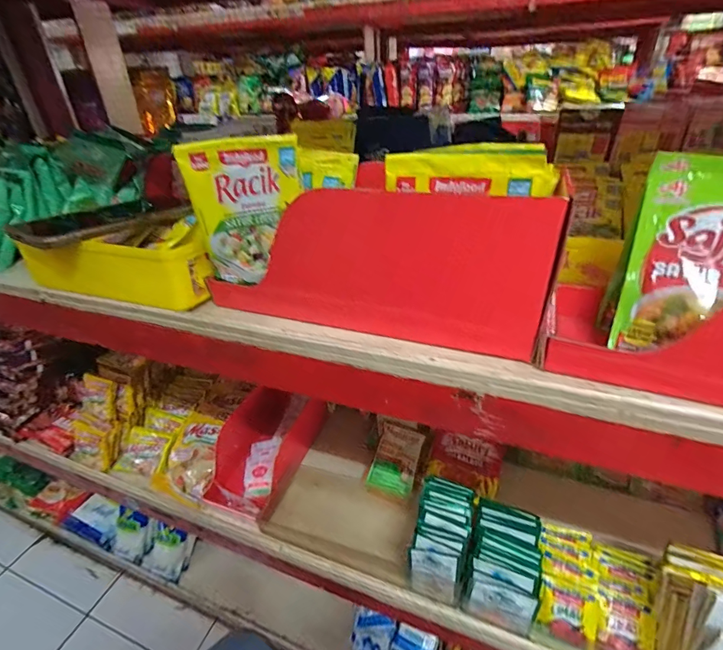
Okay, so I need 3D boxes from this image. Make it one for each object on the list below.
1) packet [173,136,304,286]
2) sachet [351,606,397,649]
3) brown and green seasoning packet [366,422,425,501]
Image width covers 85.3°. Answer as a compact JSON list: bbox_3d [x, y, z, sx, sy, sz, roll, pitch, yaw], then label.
[{"bbox_3d":[-0.097,-0.093,0.339,0.097,0.117,0.020,5,34,10],"label":"packet"},{"bbox_3d":[0.019,0.635,0.778,0.080,0.009,0.114,11,73,21],"label":"sachet"},{"bbox_3d":[0.061,0.234,0.682,0.074,0.016,0.116,17,56,10],"label":"brown and green seasoning packet"}]

